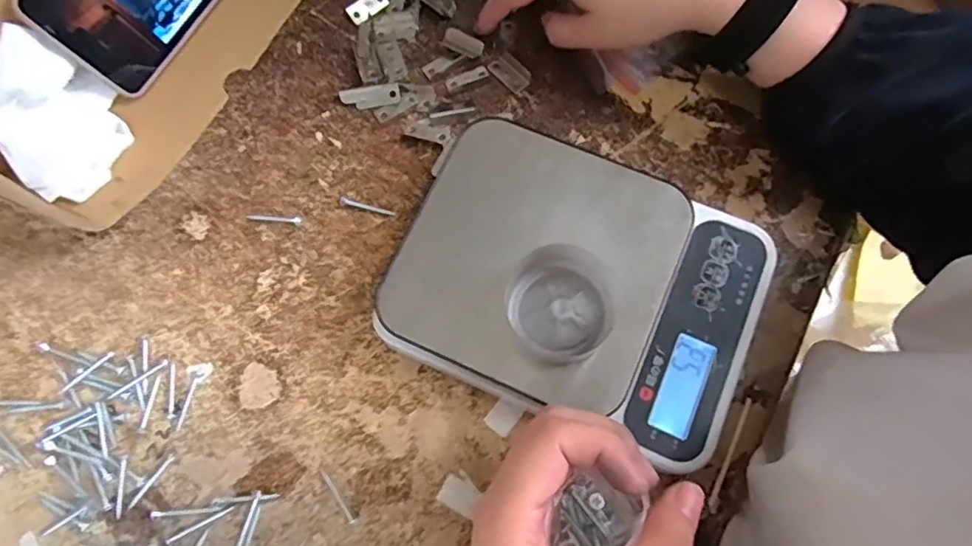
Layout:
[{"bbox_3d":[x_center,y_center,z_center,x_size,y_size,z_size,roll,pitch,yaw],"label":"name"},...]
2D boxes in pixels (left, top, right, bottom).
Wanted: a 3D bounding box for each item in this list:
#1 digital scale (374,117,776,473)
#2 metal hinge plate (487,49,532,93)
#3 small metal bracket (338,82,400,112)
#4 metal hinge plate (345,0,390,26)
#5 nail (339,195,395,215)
[{"bbox_3d":[0.051,0.007,0.320,0.186,0.044,0.141,22,76,7],"label":"digital scale"},{"bbox_3d":[0.017,-0.133,0.383,0.017,0.004,0.029,-40,77,-10],"label":"metal hinge plate"},{"bbox_3d":[-0.075,-0.114,0.377,0.038,0.004,0.015,-9,98,6],"label":"small metal bracket"},{"bbox_3d":[-0.080,-0.183,0.398,0.030,0.005,0.017,-34,76,-8],"label":"metal hinge plate"},{"bbox_3d":[-0.074,-0.041,0.357,0.035,0.004,0.006,19,75,6],"label":"nail"}]

